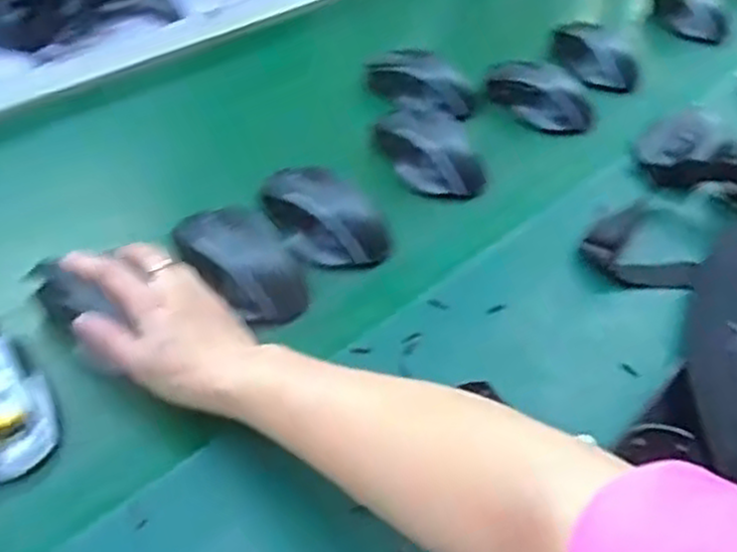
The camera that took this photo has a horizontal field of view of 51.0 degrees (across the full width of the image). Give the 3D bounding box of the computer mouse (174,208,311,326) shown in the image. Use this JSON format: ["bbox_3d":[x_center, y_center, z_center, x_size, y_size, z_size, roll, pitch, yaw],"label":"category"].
[{"bbox_3d":[-0.088,-0.014,0.556,0.071,0.034,0.116,-22,52,-27],"label":"computer mouse"}]

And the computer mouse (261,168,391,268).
[{"bbox_3d":[-0.036,-0.048,0.600,0.062,0.032,0.103,-28,55,-31],"label":"computer mouse"}]

